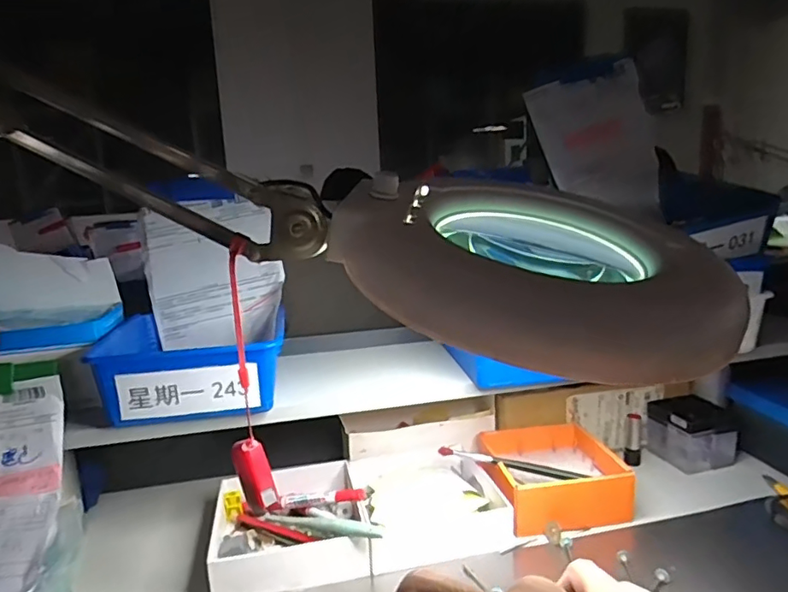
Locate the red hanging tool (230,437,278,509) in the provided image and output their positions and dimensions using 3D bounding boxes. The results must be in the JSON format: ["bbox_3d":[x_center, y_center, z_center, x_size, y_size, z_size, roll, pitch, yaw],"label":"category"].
[{"bbox_3d":[-0.095,0.121,0.364,0.019,0.047,0.014,-23,-4,38],"label":"red hanging tool"}]

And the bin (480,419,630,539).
[{"bbox_3d":[0.160,0.184,0.560,0.124,0.049,0.126,-4,11,-7],"label":"bin"}]

